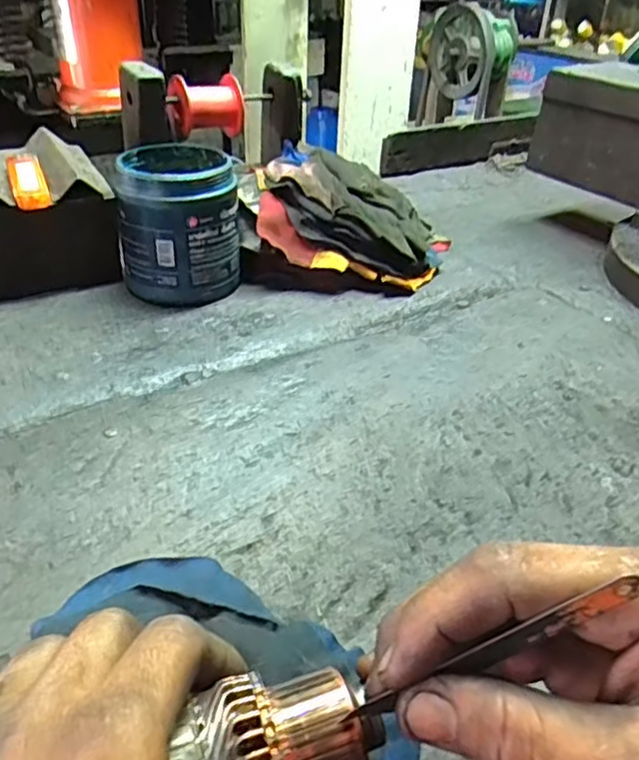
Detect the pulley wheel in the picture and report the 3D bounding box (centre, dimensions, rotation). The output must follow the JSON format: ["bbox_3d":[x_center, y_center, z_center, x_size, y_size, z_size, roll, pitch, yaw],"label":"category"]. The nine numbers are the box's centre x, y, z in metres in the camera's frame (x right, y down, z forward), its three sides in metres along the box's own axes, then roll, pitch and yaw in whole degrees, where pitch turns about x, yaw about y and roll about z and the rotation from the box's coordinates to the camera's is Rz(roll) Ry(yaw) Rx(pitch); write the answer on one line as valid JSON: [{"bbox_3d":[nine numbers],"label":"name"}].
[{"bbox_3d":[0.219,-0.514,1.036,0.024,0.126,0.139,-19,11,-25],"label":"pulley wheel"}]

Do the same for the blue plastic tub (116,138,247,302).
[{"bbox_3d":[-0.109,-0.124,0.519,0.092,0.095,0.095,-1,37,-6],"label":"blue plastic tub"}]

